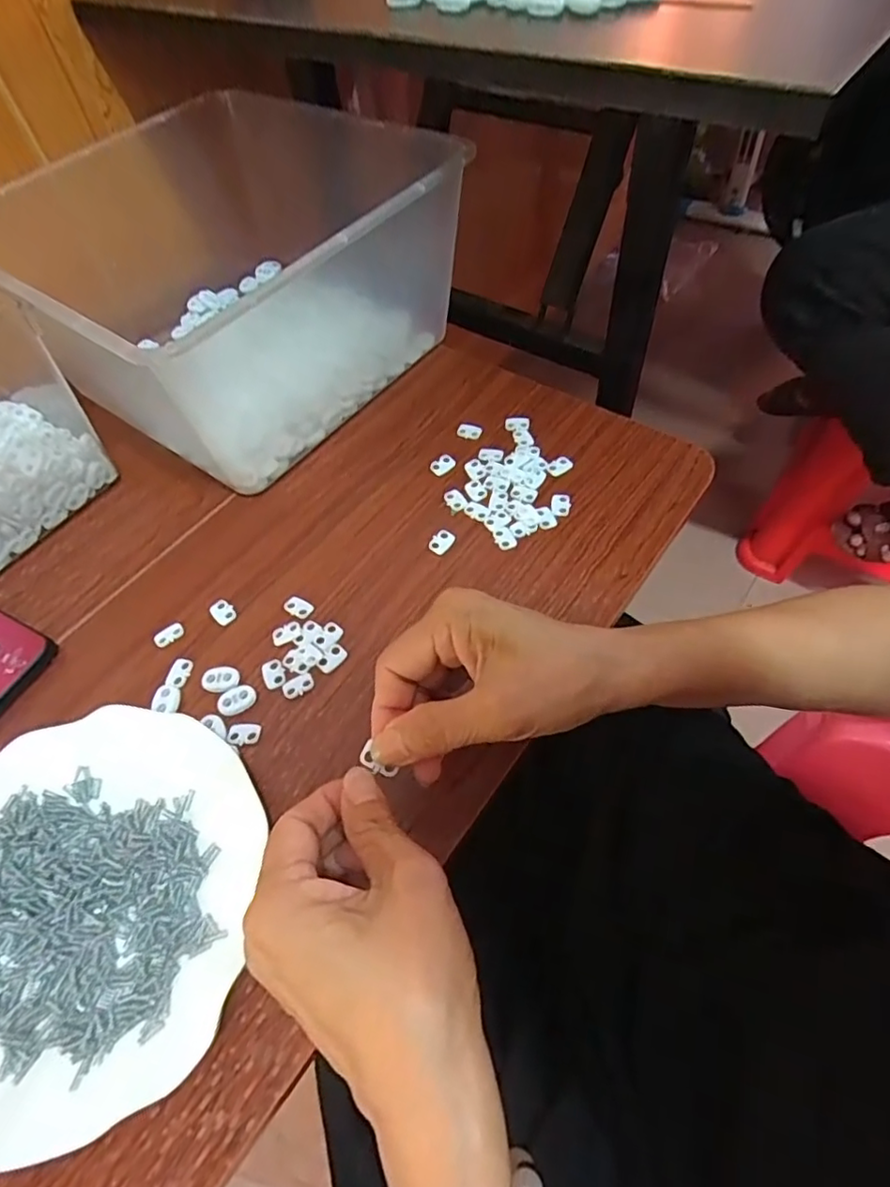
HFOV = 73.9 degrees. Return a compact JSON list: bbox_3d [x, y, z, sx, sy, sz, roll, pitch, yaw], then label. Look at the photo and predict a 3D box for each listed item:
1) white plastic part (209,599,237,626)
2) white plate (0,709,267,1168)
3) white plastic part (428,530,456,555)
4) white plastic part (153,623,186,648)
[{"bbox_3d":[-0.148,0.012,0.394,0.019,0.004,0.014,36,68,22],"label":"white plastic part"},{"bbox_3d":[-0.182,0.151,0.292,0.174,0.028,0.177,-2,57,4],"label":"white plate"},{"bbox_3d":[-0.003,-0.036,0.410,0.014,0.004,0.018,29,64,22],"label":"white plastic part"},{"bbox_3d":[-0.181,0.027,0.387,0.020,0.004,0.011,-39,64,-18],"label":"white plastic part"}]

